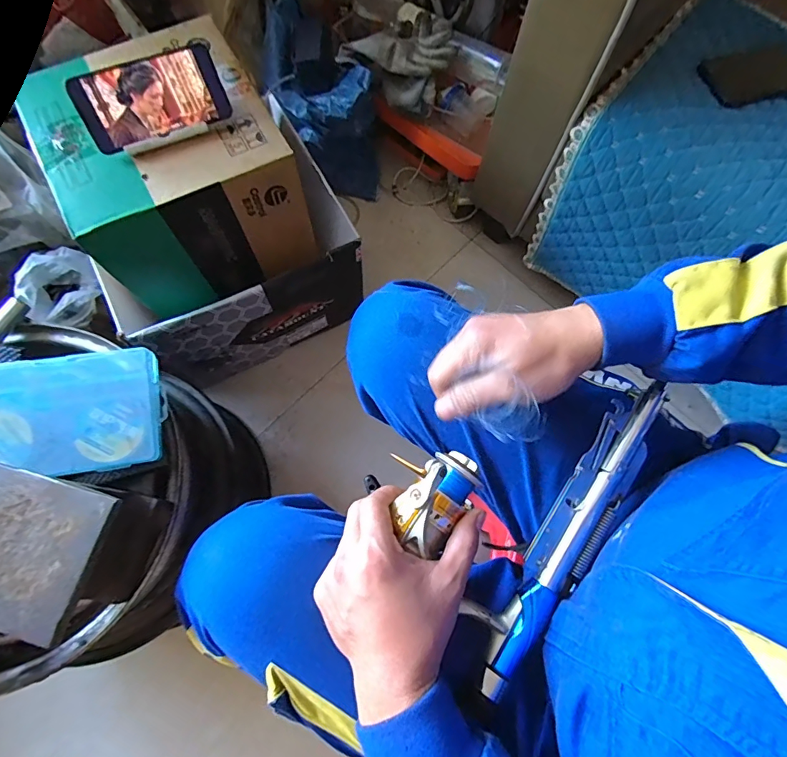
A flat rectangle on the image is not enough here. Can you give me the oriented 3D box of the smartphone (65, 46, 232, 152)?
[{"bbox_3d":[-0.278,-0.320,0.512,0.157,0.078,0.009,-26,31,-14],"label":"smartphone"}]

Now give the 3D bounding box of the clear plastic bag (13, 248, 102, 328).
[{"bbox_3d":[-0.526,-0.141,0.694,0.078,0.114,0.121,26,73,6],"label":"clear plastic bag"}]

